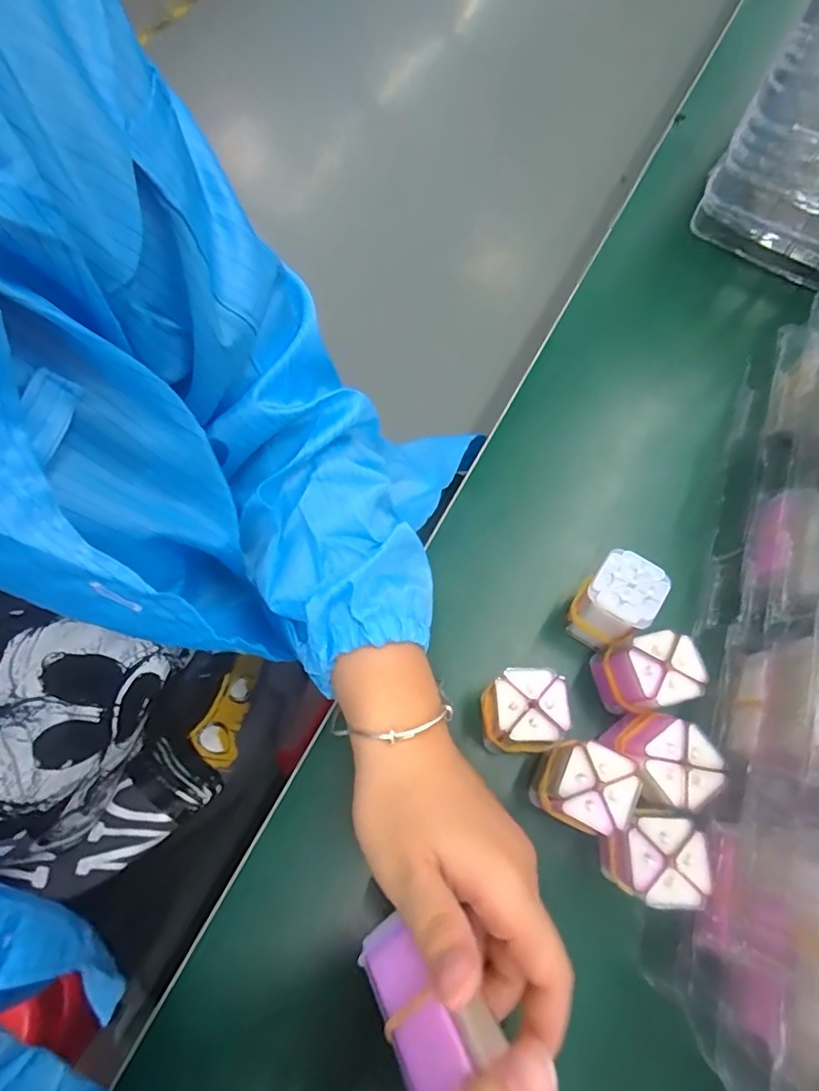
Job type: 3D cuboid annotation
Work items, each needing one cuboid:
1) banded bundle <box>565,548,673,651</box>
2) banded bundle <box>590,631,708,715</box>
[{"bbox_3d":[0.110,0.032,0.302,0.035,0.061,0.038,34,73,11],"label":"banded bundle"},{"bbox_3d":[0.122,0.066,0.285,0.033,0.055,0.034,-19,71,-7],"label":"banded bundle"}]

